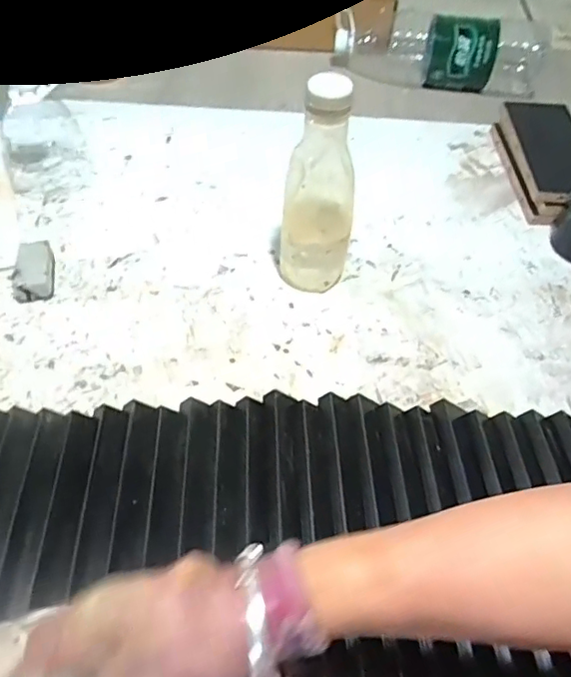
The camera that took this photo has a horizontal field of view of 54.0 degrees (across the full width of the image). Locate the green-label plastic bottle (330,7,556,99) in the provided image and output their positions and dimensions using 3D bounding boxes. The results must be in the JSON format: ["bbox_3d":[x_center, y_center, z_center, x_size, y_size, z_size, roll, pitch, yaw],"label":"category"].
[{"bbox_3d":[0.246,-0.464,0.897,0.334,0.100,0.110,8,51,2],"label":"green-label plastic bottle"}]

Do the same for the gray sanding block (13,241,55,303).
[{"bbox_3d":[-0.273,-0.074,0.610,0.037,0.024,0.071,-6,52,-10],"label":"gray sanding block"}]

